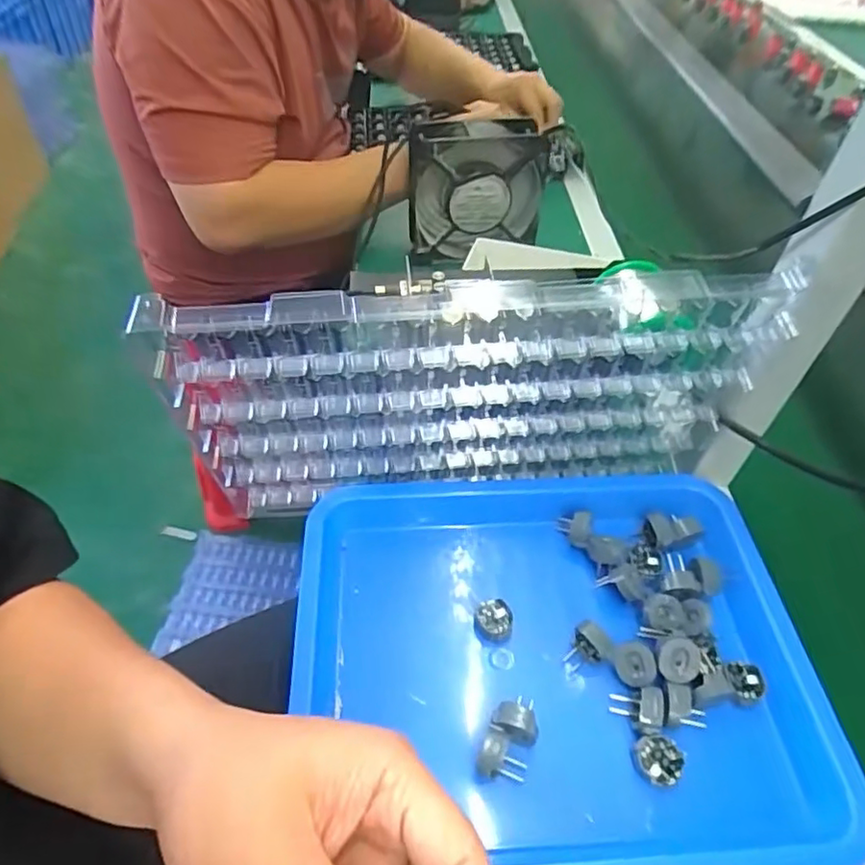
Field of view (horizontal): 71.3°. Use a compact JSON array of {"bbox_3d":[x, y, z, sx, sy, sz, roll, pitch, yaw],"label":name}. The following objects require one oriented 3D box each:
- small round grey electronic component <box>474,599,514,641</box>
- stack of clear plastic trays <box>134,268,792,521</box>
[{"bbox_3d":[0.043,0.132,0.427,0.026,0.012,0.027,2,48,-2],"label":"small round grey electronic component"},{"bbox_3d":[0.030,-0.017,0.398,0.372,0.217,0.051,-2,48,-5],"label":"stack of clear plastic trays"}]

